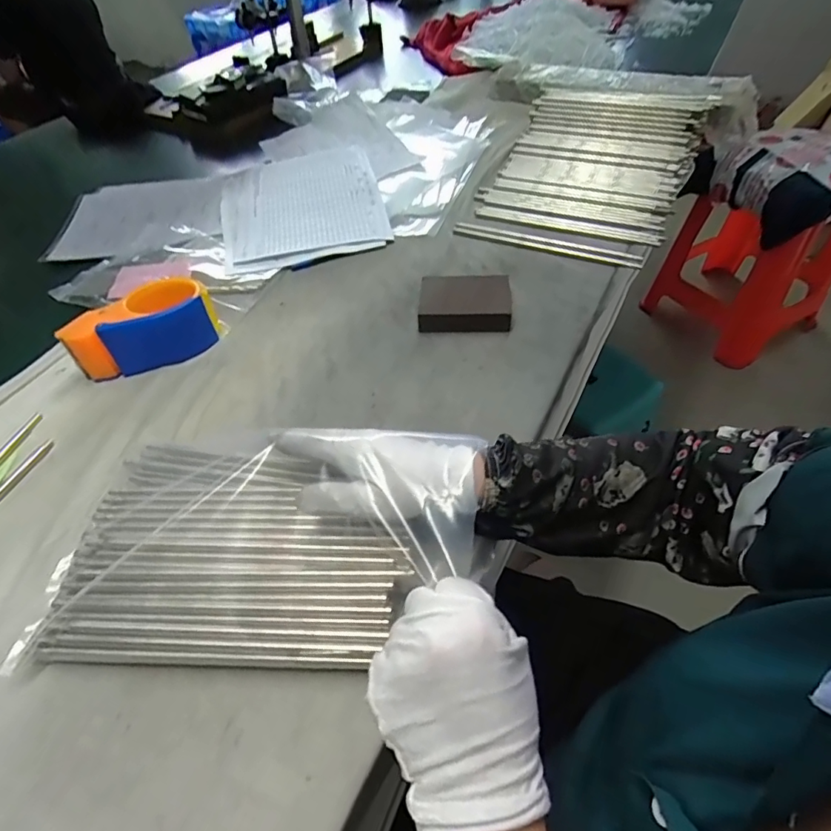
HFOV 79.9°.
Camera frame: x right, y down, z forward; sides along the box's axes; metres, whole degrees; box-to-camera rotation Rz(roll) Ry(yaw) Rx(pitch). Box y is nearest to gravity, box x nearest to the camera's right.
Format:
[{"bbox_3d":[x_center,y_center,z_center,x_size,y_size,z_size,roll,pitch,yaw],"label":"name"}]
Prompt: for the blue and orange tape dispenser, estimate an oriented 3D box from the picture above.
[{"bbox_3d":[-0.284,-0.095,0.520,0.140,0.055,0.076,-25,52,-14],"label":"blue and orange tape dispenser"}]

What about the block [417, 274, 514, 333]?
[{"bbox_3d":[0.053,-0.123,0.535,0.095,0.028,0.070,0,50,6],"label":"block"}]

